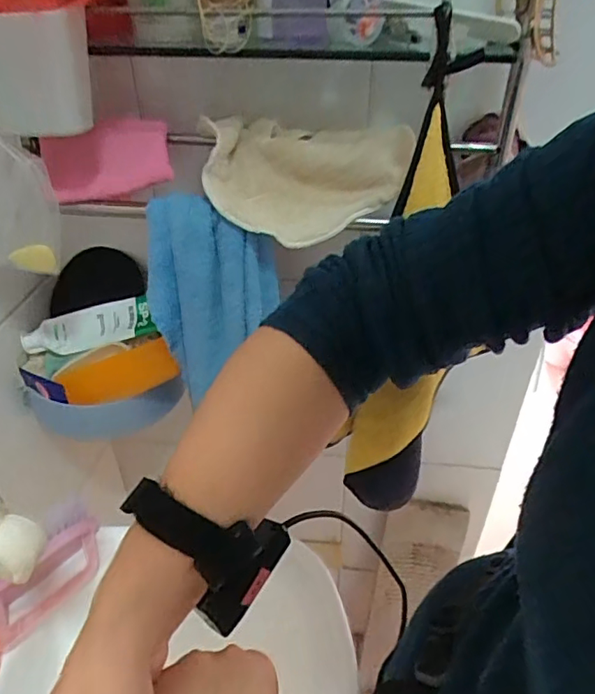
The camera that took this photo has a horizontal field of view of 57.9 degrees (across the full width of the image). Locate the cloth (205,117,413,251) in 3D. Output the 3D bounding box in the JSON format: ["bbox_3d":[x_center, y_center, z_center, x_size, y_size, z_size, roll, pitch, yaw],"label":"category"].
[{"bbox_3d":[0.012,-0.154,0.494,0.184,0.117,0.020,1,-8,-4],"label":"cloth"}]

